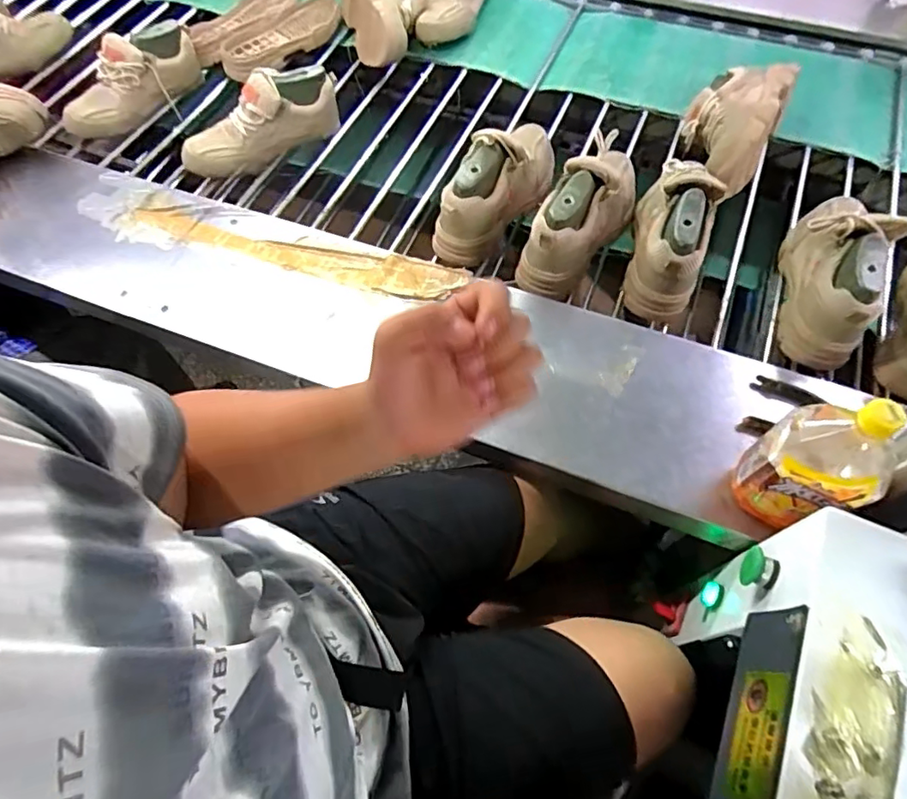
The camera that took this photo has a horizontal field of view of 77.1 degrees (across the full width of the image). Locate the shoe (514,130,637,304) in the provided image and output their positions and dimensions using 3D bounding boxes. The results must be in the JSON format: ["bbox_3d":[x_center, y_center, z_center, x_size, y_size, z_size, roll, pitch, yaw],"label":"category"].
[{"bbox_3d":[0.199,-0.278,0.825,0.093,0.113,0.284,24,67,15],"label":"shoe"}]

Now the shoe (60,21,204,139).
[{"bbox_3d":[-0.589,-0.592,1.061,0.113,0.104,0.295,22,66,14],"label":"shoe"}]

